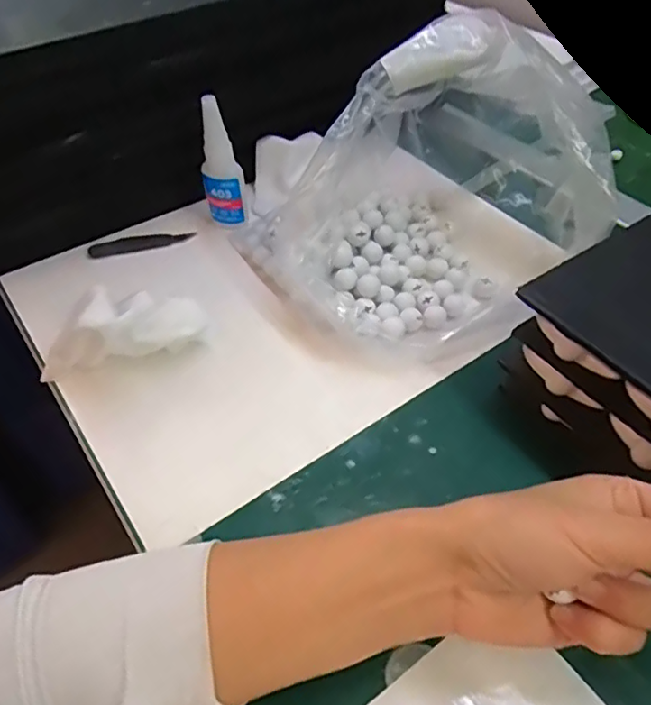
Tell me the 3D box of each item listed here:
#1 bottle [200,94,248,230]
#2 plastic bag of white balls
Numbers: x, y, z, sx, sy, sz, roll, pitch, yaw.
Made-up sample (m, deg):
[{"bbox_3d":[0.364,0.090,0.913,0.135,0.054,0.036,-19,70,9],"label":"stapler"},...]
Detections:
[{"bbox_3d":[-0.084,-0.148,0.471,0.029,0.101,0.021,-13,49,-9],"label":"bottle"},{"bbox_3d":[0.081,-0.142,0.438,0.228,0.148,0.271,35,58,29],"label":"plastic bag of white balls"}]

